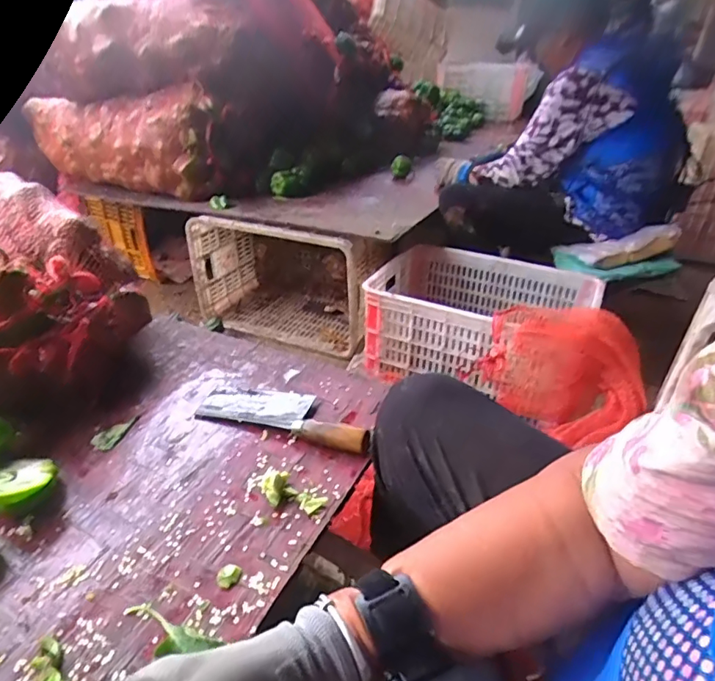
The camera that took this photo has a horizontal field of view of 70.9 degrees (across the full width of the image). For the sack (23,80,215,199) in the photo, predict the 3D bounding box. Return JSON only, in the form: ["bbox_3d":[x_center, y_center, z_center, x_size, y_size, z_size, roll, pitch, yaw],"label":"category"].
[{"bbox_3d":[-0.742,-0.647,1.588,0.711,0.258,0.230,22,38,27],"label":"sack"}]

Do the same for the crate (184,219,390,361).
[{"bbox_3d":[-0.189,-0.231,1.572,0.539,0.363,0.378,14,35,17],"label":"crate"}]

